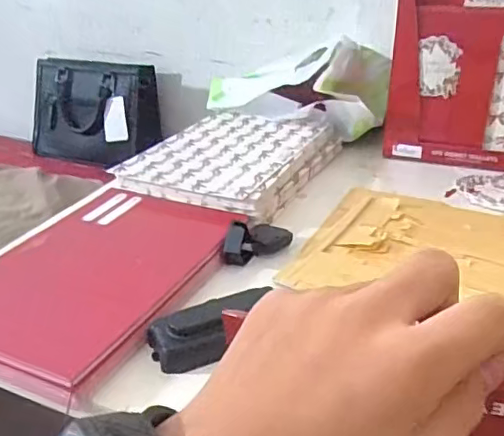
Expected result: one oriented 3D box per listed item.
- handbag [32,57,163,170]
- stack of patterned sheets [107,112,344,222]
[{"bbox_3d":[-0.324,-0.214,1.146,0.273,0.191,0.100,9,28,18],"label":"handbag"},{"bbox_3d":[-0.019,-0.078,0.704,0.190,0.035,0.254,12,29,23],"label":"stack of patterned sheets"}]

